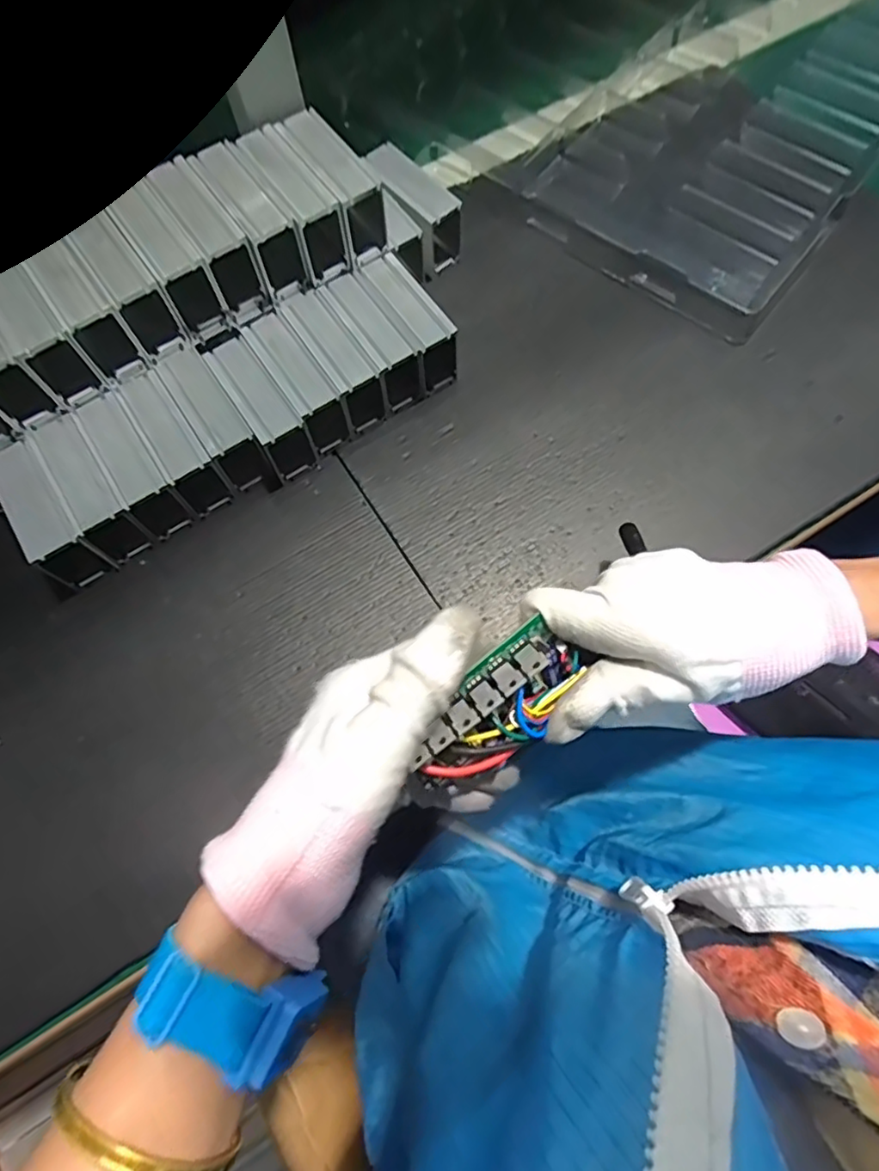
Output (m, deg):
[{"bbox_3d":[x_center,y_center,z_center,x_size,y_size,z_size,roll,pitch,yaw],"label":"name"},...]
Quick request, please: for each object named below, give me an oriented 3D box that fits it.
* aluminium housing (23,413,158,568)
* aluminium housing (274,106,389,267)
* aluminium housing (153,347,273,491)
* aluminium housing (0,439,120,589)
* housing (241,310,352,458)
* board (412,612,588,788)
[{"bbox_3d":[-0.225,-0.058,0.405,0.031,0.053,0.095,-33,72,-9],"label":"aluminium housing"},{"bbox_3d":[-0.072,-0.269,0.418,0.030,0.055,0.083,-36,72,-10],"label":"aluminium housing"},{"bbox_3d":[-0.151,-0.110,0.421,0.030,0.053,0.093,-34,72,-10],"label":"aluminium housing"},{"bbox_3d":[-0.250,-0.043,0.399,0.032,0.052,0.089,-33,72,-9],"label":"aluminium housing"},{"bbox_3d":[-0.099,-0.140,0.432,0.029,0.052,0.088,-32,72,-9],"label":"housing"},{"bbox_3d":[0.023,0.050,0.246,0.034,0.021,0.076,42,81,16],"label":"board"}]

